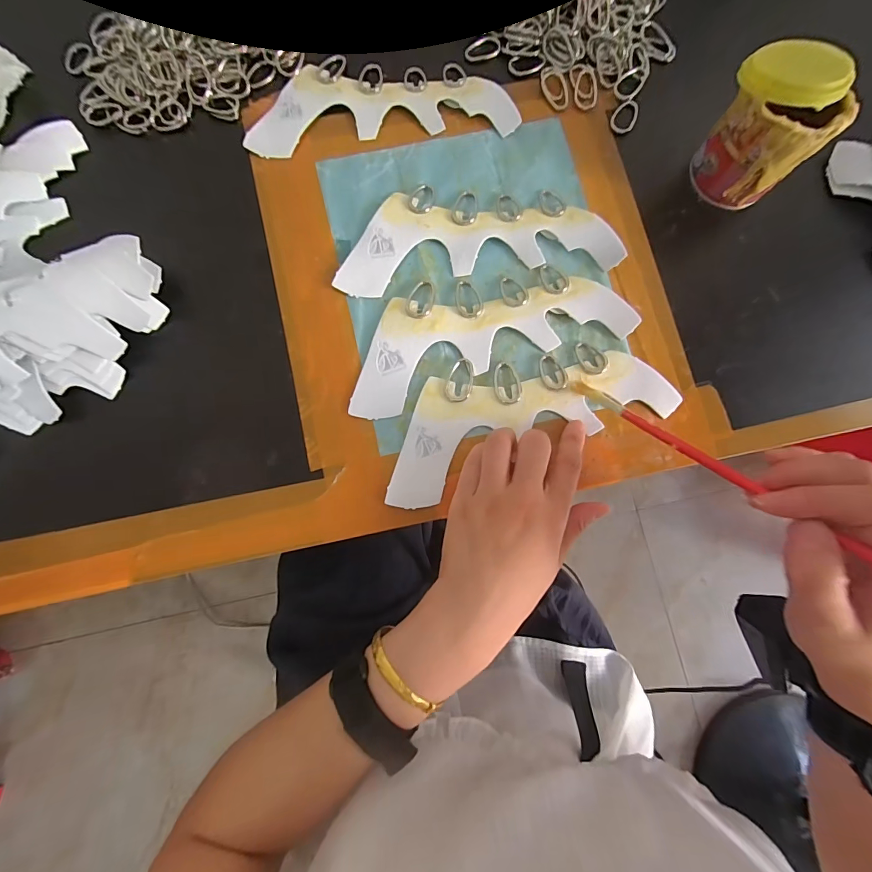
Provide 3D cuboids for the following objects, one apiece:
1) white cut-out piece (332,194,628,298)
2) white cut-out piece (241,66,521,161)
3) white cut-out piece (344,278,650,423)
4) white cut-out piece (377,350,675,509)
[{"bbox_3d":[0.030,-0.157,0.314,0.214,0.013,0.076,-7,82,-3],"label":"white cut-out piece"},{"bbox_3d":[-0.046,-0.279,0.337,0.217,0.008,0.078,-6,82,-3],"label":"white cut-out piece"},{"bbox_3d":[0.041,-0.071,0.301,0.213,0.011,0.079,-11,82,-3],"label":"white cut-out piece"},{"bbox_3d":[0.062,-0.018,0.297,0.215,0.006,0.077,-20,79,-4],"label":"white cut-out piece"}]

